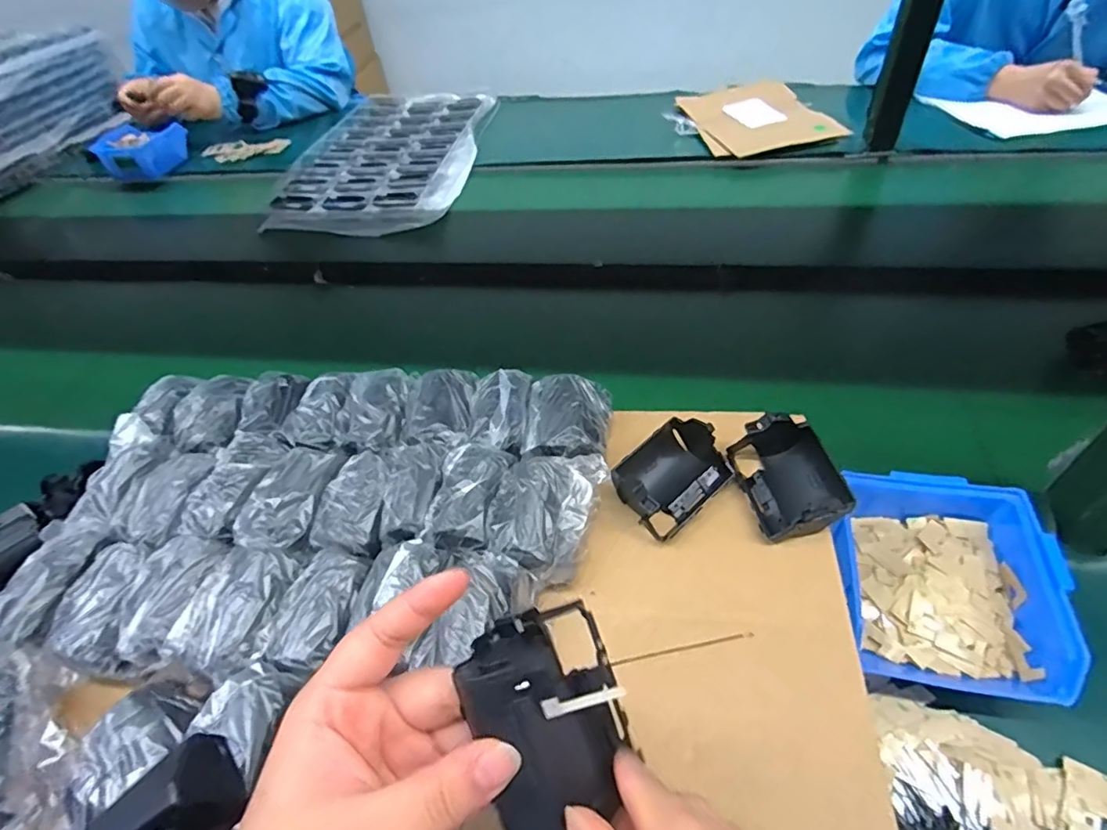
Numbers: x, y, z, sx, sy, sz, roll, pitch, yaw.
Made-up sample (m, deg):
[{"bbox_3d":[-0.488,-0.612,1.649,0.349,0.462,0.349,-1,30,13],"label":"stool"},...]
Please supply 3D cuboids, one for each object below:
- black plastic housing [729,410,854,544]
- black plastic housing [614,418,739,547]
[{"bbox_3d":[0.149,0.037,0.355,0.054,0.035,0.073,-12,52,-4],"label":"black plastic housing"},{"bbox_3d":[0.078,0.036,0.365,0.080,0.034,0.053,-37,57,-21],"label":"black plastic housing"}]

